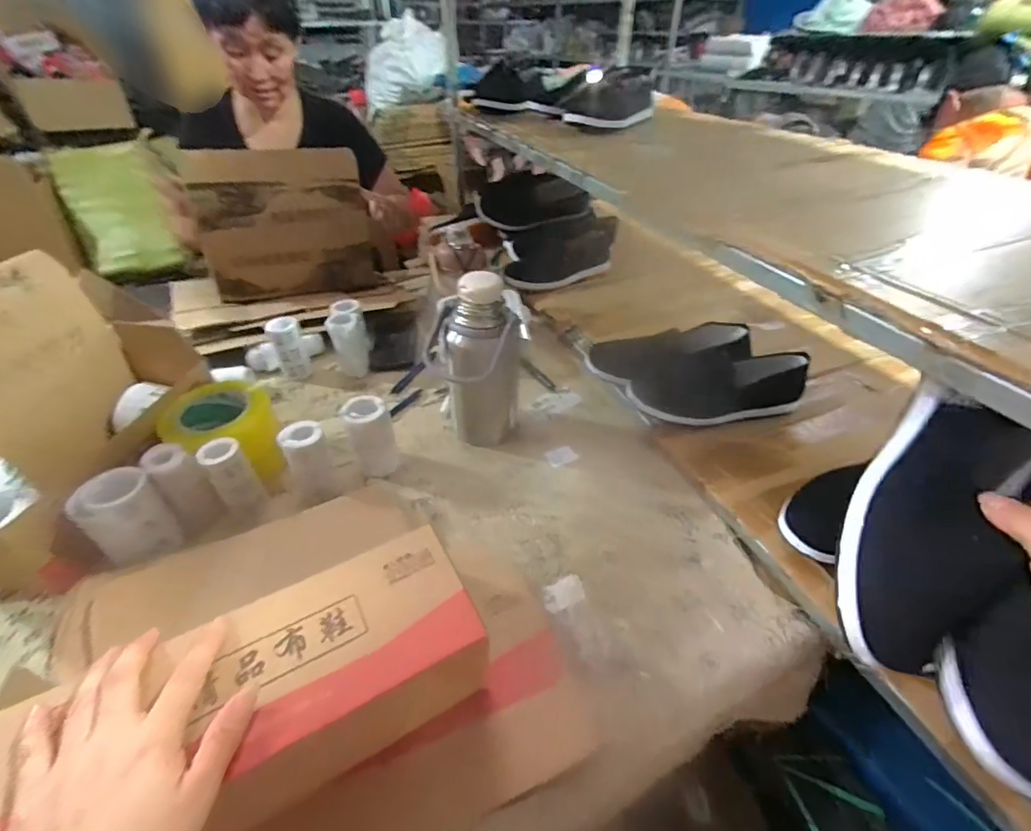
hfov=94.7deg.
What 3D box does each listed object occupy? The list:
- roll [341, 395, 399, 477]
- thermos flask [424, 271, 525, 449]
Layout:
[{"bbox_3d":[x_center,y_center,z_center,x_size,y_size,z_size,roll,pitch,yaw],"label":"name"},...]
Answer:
[{"bbox_3d":[-0.186,0.027,0.613,0.056,0.094,0.047,-15,42,-16],"label":"roll"},{"bbox_3d":[-0.052,-0.061,0.611,0.100,0.224,0.089,22,45,25],"label":"thermos flask"}]

